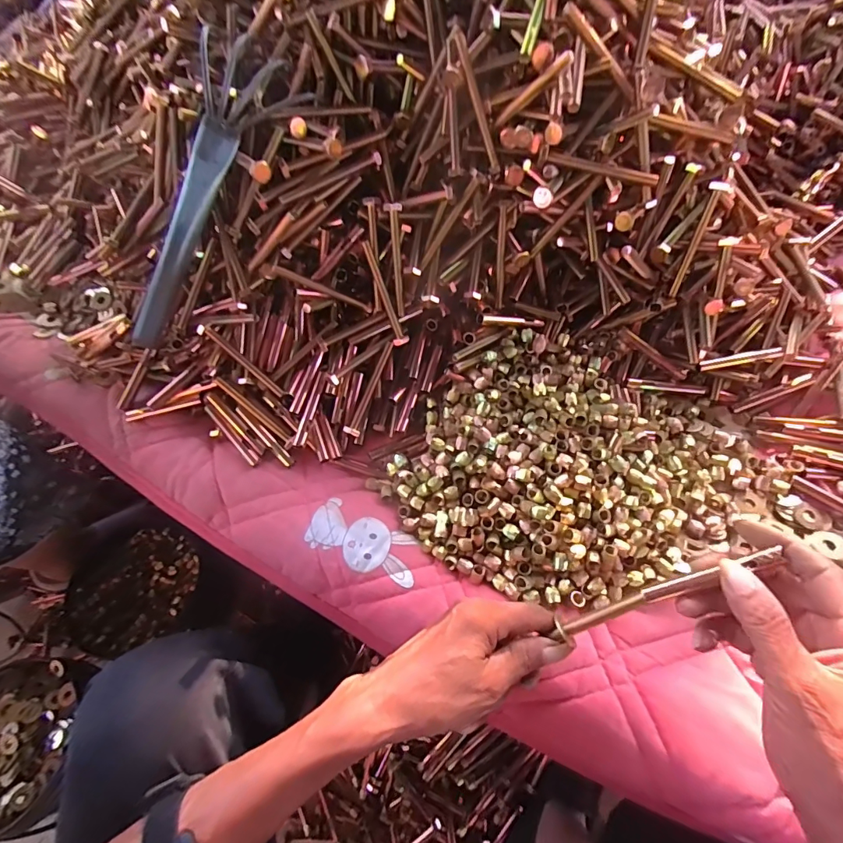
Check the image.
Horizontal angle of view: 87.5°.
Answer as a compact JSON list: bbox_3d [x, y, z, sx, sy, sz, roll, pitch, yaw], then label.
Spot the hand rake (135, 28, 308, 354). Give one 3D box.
[{"bbox_3d":[-0.208,-0.205,0.412,0.088,0.052,0.296,28,97,19],"label":"hand rake"}]

